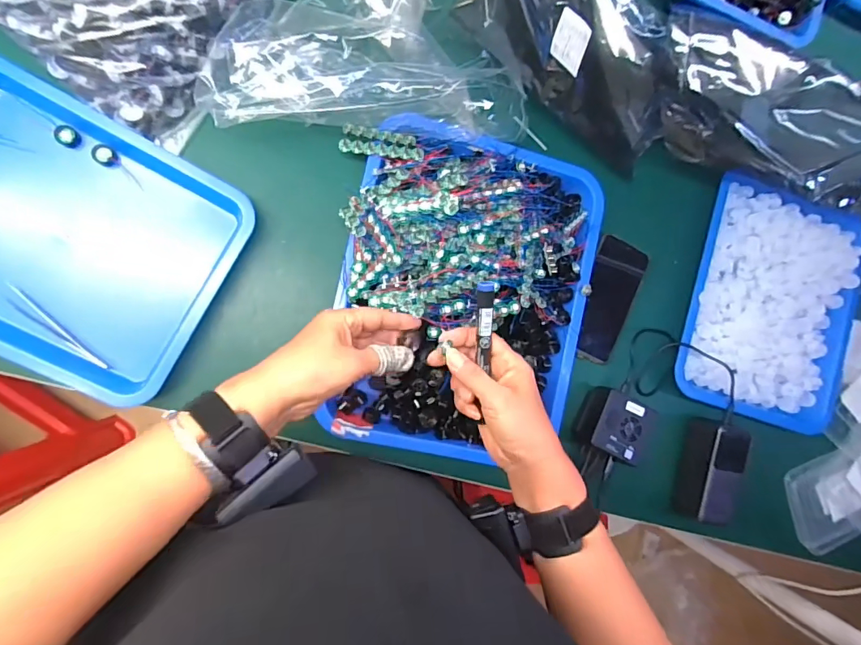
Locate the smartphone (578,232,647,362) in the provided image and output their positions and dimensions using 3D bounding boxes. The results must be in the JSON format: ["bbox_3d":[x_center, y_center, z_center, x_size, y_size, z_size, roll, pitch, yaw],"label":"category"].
[{"bbox_3d":[0.236,-0.028,0.599,0.067,0.010,0.161,20,86,-10],"label":"smartphone"}]

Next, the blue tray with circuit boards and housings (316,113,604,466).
[{"bbox_3d":[0.041,-0.034,0.521,0.314,0.090,0.373,10,88,-11],"label":"blue tray with circuit boards and housings"}]

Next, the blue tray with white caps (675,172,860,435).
[{"bbox_3d":[0.474,-0.019,0.619,0.243,0.034,0.306,15,87,-11],"label":"blue tray with white caps"}]

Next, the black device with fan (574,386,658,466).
[{"bbox_3d":[0.234,0.128,0.577,0.078,0.050,0.076,26,85,-10],"label":"black device with fan"}]

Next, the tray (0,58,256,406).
[{"bbox_3d":[-0.387,-0.092,0.470,0.331,0.034,0.262,29,84,-9],"label":"tray"}]

